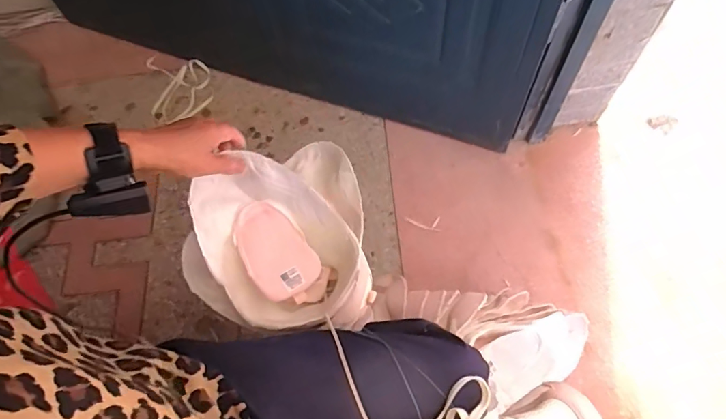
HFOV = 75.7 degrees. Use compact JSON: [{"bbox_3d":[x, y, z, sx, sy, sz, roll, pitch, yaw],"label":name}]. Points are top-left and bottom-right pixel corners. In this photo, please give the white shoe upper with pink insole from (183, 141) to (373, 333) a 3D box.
[{"bbox_3d":[-0.103,0.013,0.590,0.207,0.144,0.251,-5,63,-4],"label":"white shoe upper with pink insole"}]

